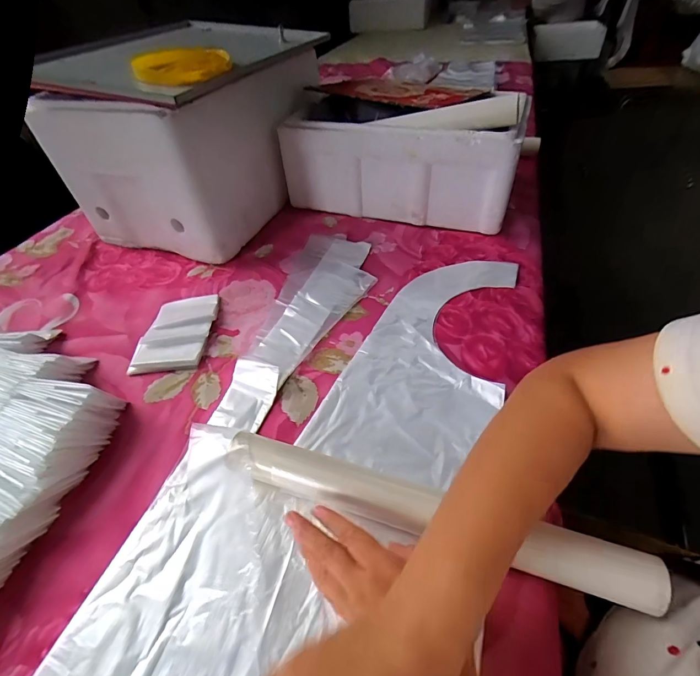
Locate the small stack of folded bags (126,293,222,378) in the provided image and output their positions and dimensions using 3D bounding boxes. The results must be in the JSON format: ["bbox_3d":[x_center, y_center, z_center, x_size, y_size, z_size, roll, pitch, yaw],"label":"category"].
[{"bbox_3d":[-0.235,-0.011,0.519,0.085,0.018,0.138,0,46,3],"label":"small stack of folded bags"}]

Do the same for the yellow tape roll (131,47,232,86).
[{"bbox_3d":[-0.224,-0.369,0.508,0.124,0.024,0.124,-16,48,-11],"label":"yellow tape roll"}]

